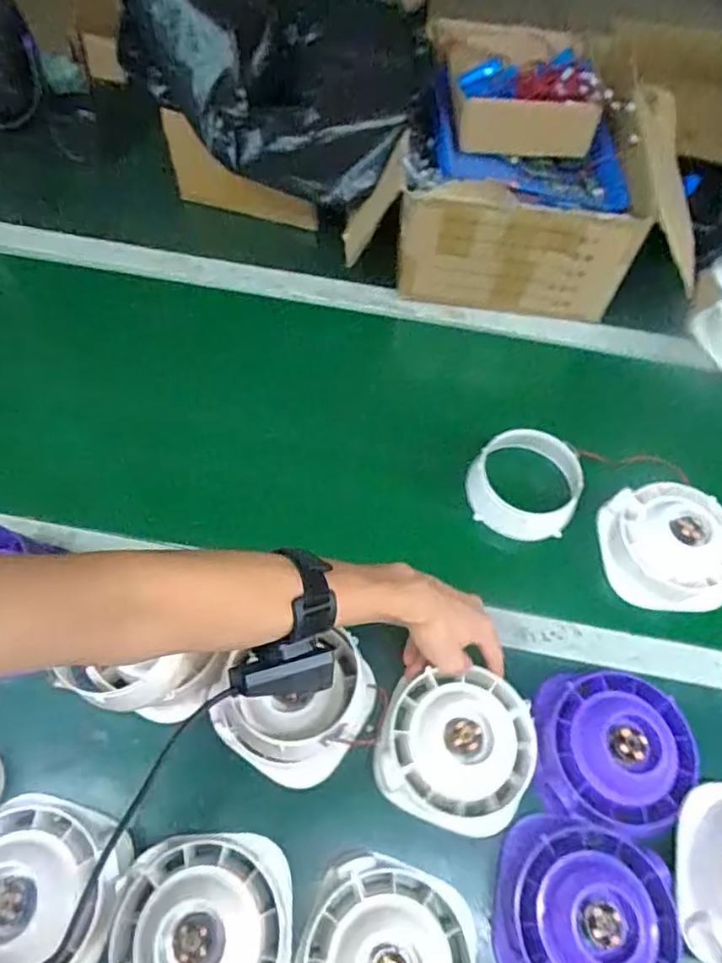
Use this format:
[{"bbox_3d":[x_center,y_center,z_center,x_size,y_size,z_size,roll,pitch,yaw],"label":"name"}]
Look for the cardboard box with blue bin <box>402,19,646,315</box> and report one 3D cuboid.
[{"bbox_3d":[0.214,-0.452,0.883,0.298,0.187,0.395,8,61,1],"label":"cardboard box with blue bin"}]

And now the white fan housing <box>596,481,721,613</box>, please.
[{"bbox_3d":[0.344,0.068,0.681,0.135,0.064,0.132,1,61,-2],"label":"white fan housing"}]

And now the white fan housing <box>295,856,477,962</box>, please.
[{"bbox_3d":[0.020,0.378,0.485,0.131,0.063,0.132,1,61,-2],"label":"white fan housing"}]

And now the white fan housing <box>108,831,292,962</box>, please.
[{"bbox_3d":[-0.125,0.358,0.486,0.137,0.056,0.138,-2,61,-4],"label":"white fan housing"}]

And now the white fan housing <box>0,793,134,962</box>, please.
[{"bbox_3d":[-0.266,0.329,0.492,0.126,0.070,0.130,1,61,-2],"label":"white fan housing"}]

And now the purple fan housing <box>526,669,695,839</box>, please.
[{"bbox_3d":[0.230,0.241,0.560,0.129,0.050,0.131,0,61,-3],"label":"purple fan housing"}]

